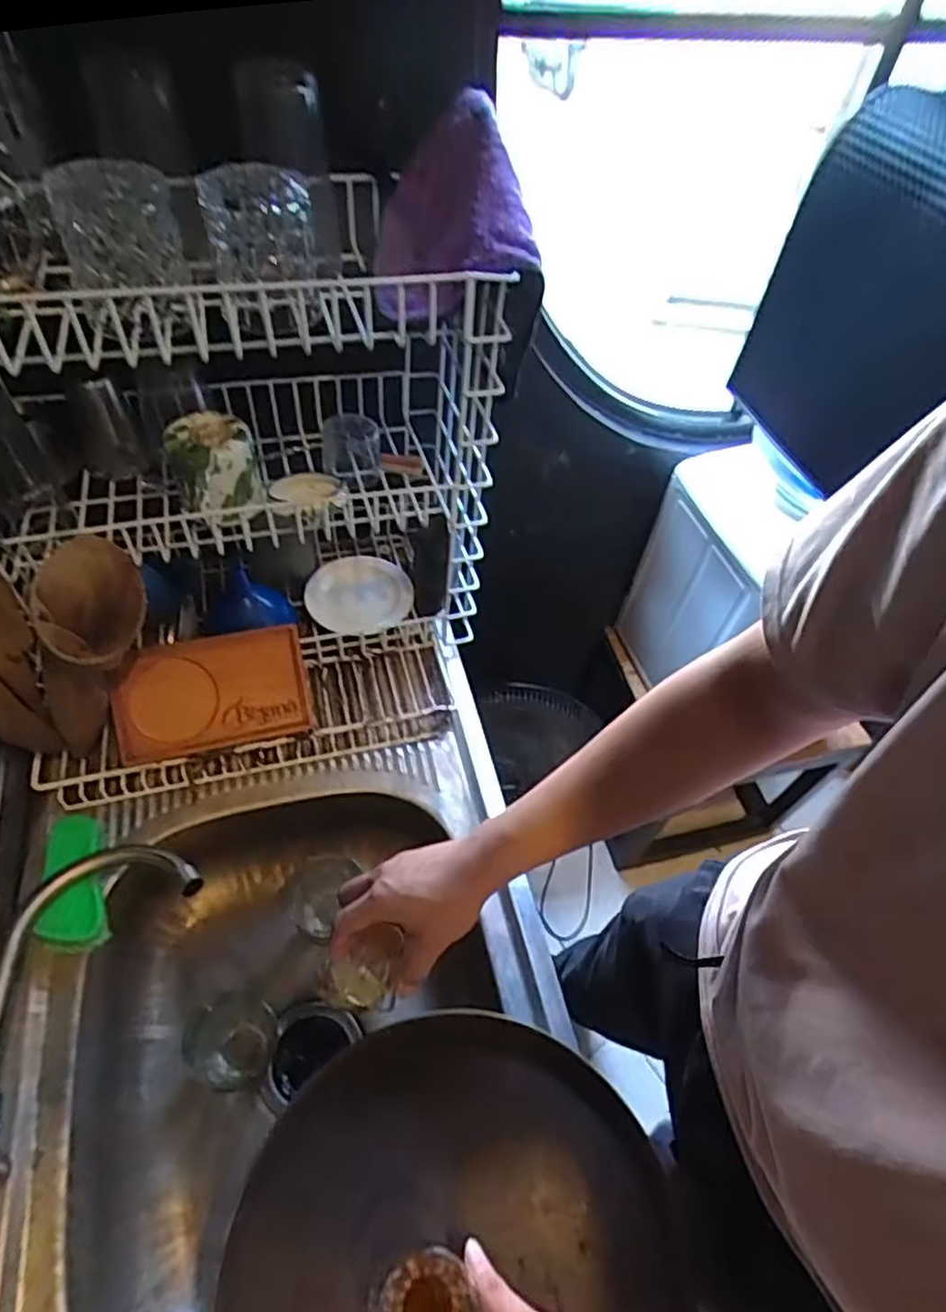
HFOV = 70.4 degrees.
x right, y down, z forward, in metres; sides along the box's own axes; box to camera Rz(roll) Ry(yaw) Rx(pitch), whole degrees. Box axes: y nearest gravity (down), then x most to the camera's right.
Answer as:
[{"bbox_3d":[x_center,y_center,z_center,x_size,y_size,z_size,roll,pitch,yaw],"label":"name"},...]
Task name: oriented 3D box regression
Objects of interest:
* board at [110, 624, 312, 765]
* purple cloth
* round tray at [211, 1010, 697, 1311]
[{"bbox_3d":[-0.282,0.039,0.723,0.194,0.015,0.117,-10,92,-12],"label":"board"},{"bbox_3d":[-0.018,-0.355,0.547,0.120,0.115,0.178,-3,54,-7],"label":"purple cloth"},{"bbox_3d":[-0.012,0.457,0.494,0.331,0.030,0.330,2,54,-3],"label":"round tray"}]

